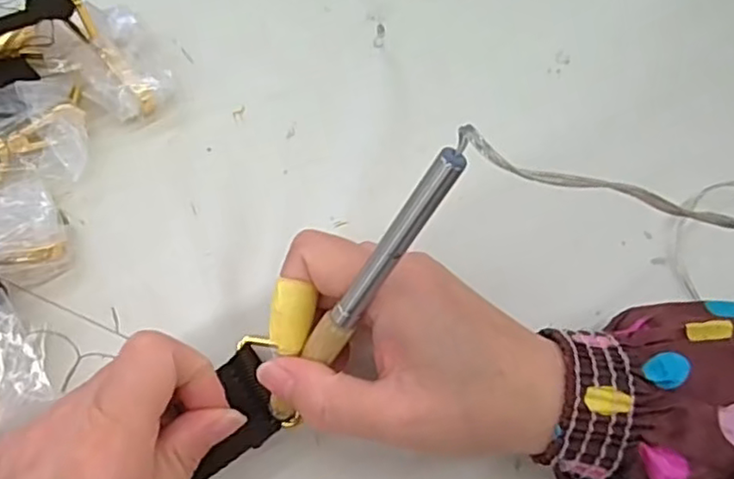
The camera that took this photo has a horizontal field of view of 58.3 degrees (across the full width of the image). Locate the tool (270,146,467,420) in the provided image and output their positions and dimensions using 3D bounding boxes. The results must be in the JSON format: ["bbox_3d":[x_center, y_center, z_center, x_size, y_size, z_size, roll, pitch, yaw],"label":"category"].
[{"bbox_3d":[-0.004,0.020,0.221,0.010,0.124,0.006,44,30,19],"label":"tool"}]

